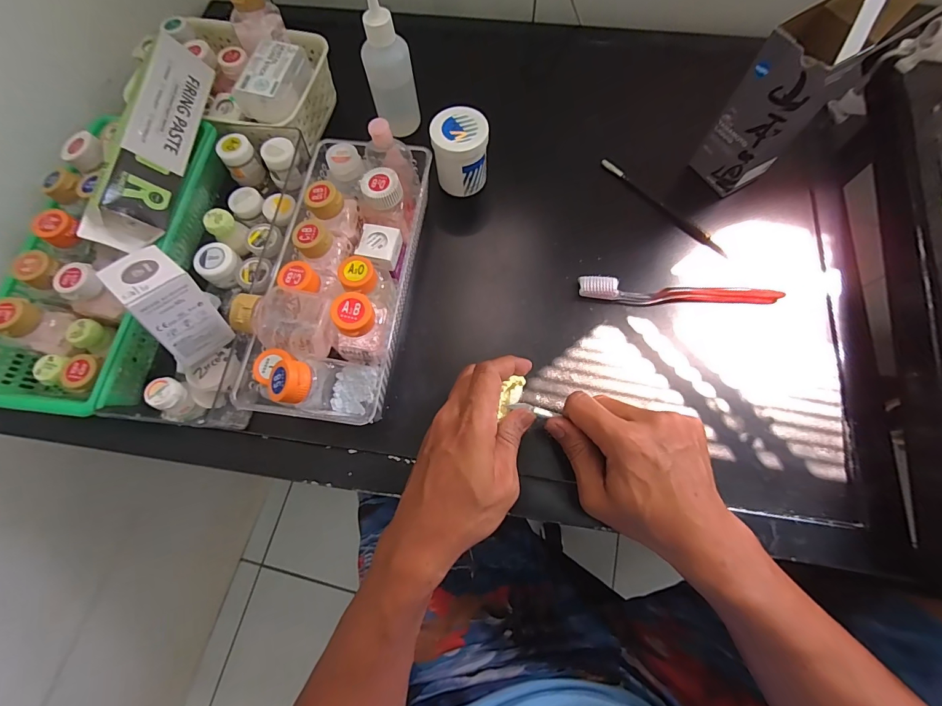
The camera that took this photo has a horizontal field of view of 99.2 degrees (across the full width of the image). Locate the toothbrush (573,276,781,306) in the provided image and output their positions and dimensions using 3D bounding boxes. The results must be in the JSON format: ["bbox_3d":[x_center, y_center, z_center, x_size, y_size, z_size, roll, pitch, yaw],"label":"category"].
[{"bbox_3d":[0.201,-0.056,0.389,0.188,0.012,0.023,4,71,3],"label":"toothbrush"}]

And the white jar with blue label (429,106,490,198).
[{"bbox_3d":[-0.010,-0.204,0.411,0.054,0.063,0.050,-3,70,1],"label":"white jar with blue label"}]

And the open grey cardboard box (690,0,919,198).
[{"bbox_3d":[0.279,-0.233,0.349,0.068,0.178,0.060,-37,74,-11],"label":"open grey cardboard box"}]

